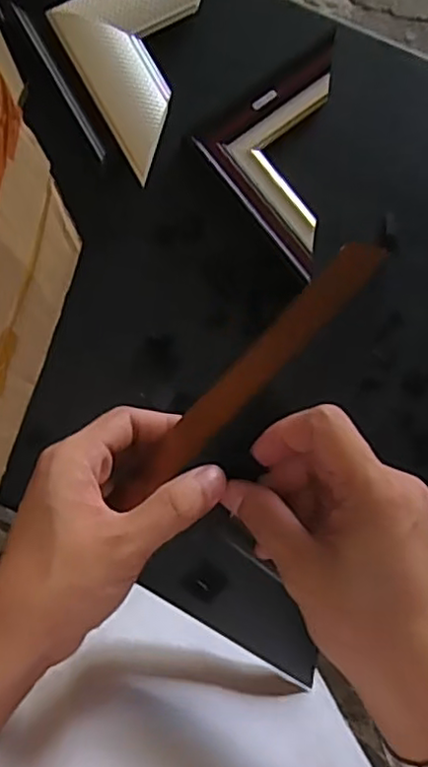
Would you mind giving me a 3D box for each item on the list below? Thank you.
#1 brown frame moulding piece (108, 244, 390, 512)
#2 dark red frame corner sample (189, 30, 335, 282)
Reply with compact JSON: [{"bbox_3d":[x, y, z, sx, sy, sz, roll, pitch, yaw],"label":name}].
[{"bbox_3d":[0.015,-0.003,0.329,0.018,0.027,0.176,44,98,3],"label":"brown frame moulding piece"},{"bbox_3d":[0.048,-0.243,0.668,0.128,0.034,0.235,8,84,-2],"label":"dark red frame corner sample"}]

